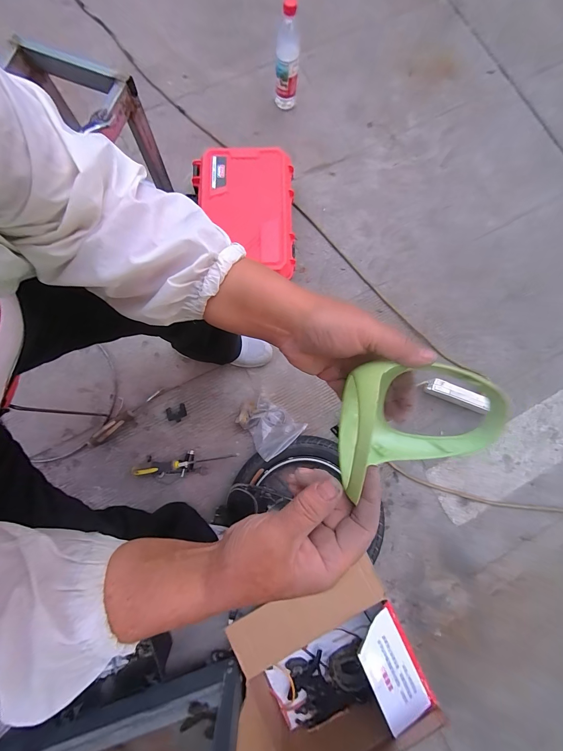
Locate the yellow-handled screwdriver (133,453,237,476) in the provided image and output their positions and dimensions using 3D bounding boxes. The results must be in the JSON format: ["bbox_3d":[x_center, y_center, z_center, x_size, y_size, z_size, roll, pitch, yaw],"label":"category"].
[{"bbox_3d":[-0.234,0.216,0.748,0.254,0.036,0.024,-8,79,-1],"label":"yellow-handled screwdriver"}]

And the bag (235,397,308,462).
[{"bbox_3d":[-0.037,0.122,0.756,0.154,0.078,0.124,42,81,5],"label":"bag"}]

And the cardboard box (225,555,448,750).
[{"bbox_3d":[0.085,0.588,0.618,0.348,0.203,0.321,-22,82,-6],"label":"cardboard box"}]

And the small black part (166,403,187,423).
[{"bbox_3d":[-0.270,0.098,0.782,0.050,0.009,0.040,-21,82,-5],"label":"small black part"}]

